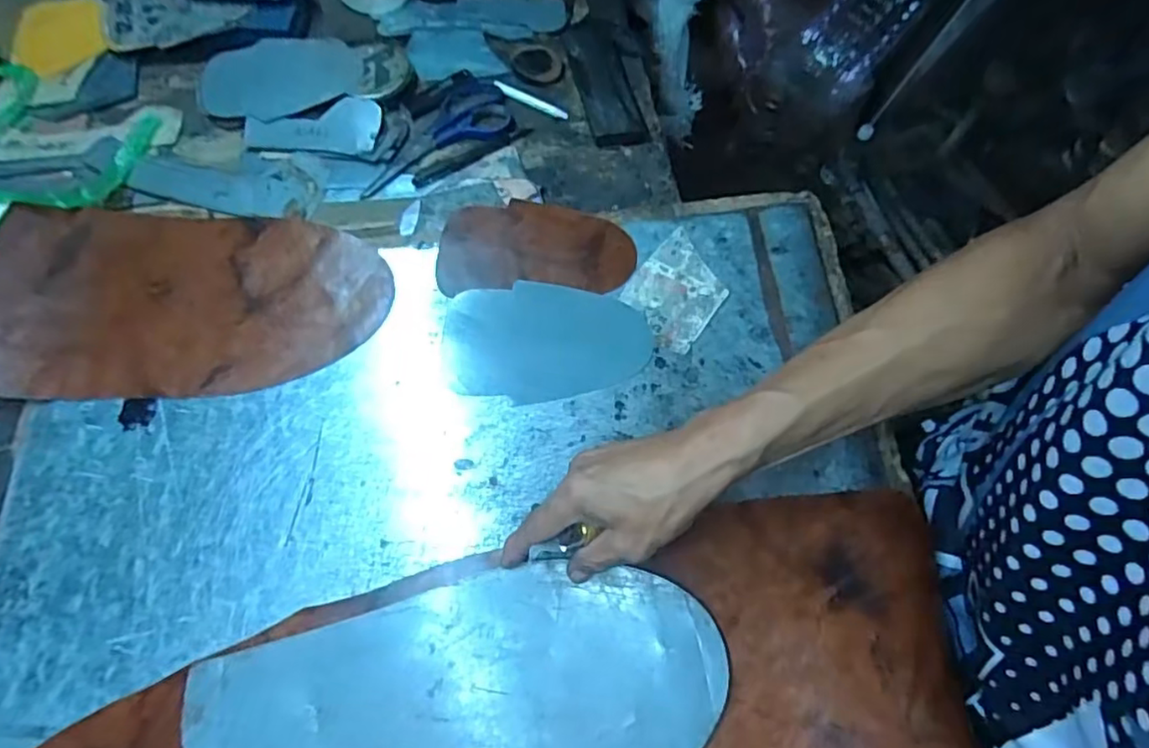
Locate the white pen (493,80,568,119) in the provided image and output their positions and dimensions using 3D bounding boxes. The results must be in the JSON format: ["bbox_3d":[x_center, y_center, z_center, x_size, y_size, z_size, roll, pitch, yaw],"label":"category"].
[{"bbox_3d":[-0.045,-0.281,0.638,0.087,0.004,0.012,30,67,12],"label":"white pen"}]

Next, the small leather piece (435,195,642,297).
[{"bbox_3d":[-0.033,-0.110,0.539,0.163,0.007,0.091,-1,67,1],"label":"small leather piece"}]

